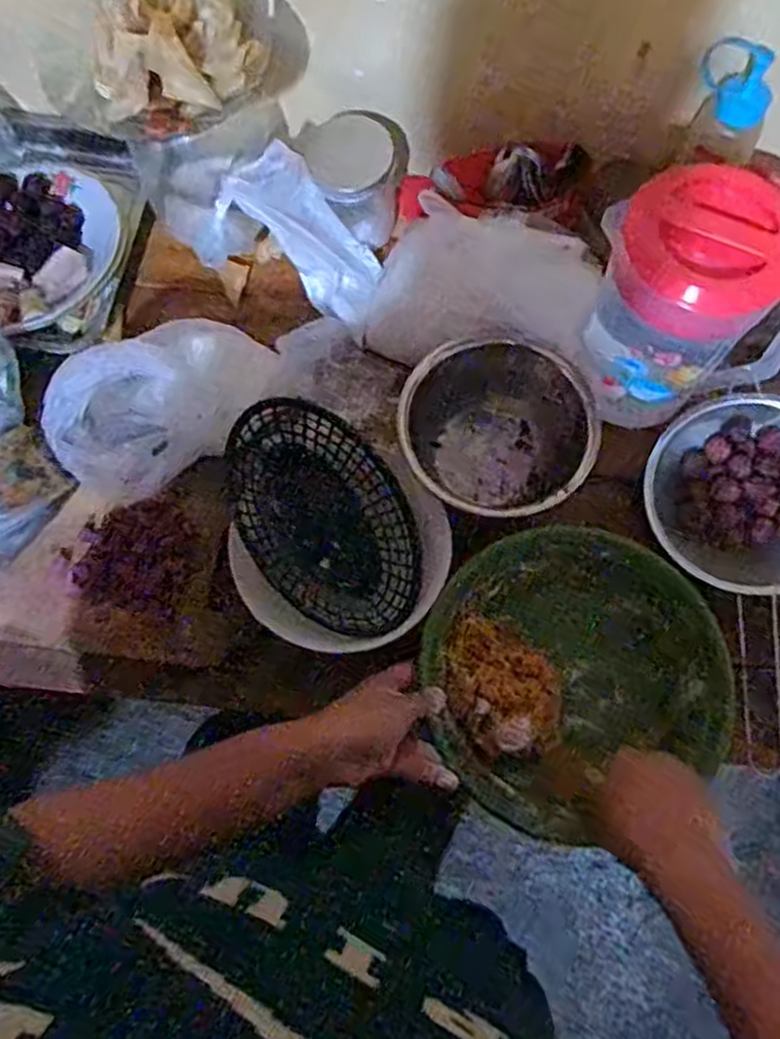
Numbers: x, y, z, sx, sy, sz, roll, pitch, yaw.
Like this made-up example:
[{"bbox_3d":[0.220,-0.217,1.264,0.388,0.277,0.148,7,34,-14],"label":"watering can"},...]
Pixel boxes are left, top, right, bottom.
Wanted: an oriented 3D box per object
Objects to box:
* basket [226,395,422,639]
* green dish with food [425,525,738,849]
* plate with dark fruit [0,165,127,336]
[{"bbox_3d":[-0.057,-0.002,0.641,0.134,0.050,0.213,-29,74,-9],"label":"basket"},{"bbox_3d":[0.154,0.127,0.627,0.249,0.073,0.236,0,72,0],"label":"green dish with food"},{"bbox_3d":[-0.381,-0.287,0.773,0.203,0.049,0.194,0,72,0],"label":"plate with dark fruit"}]

